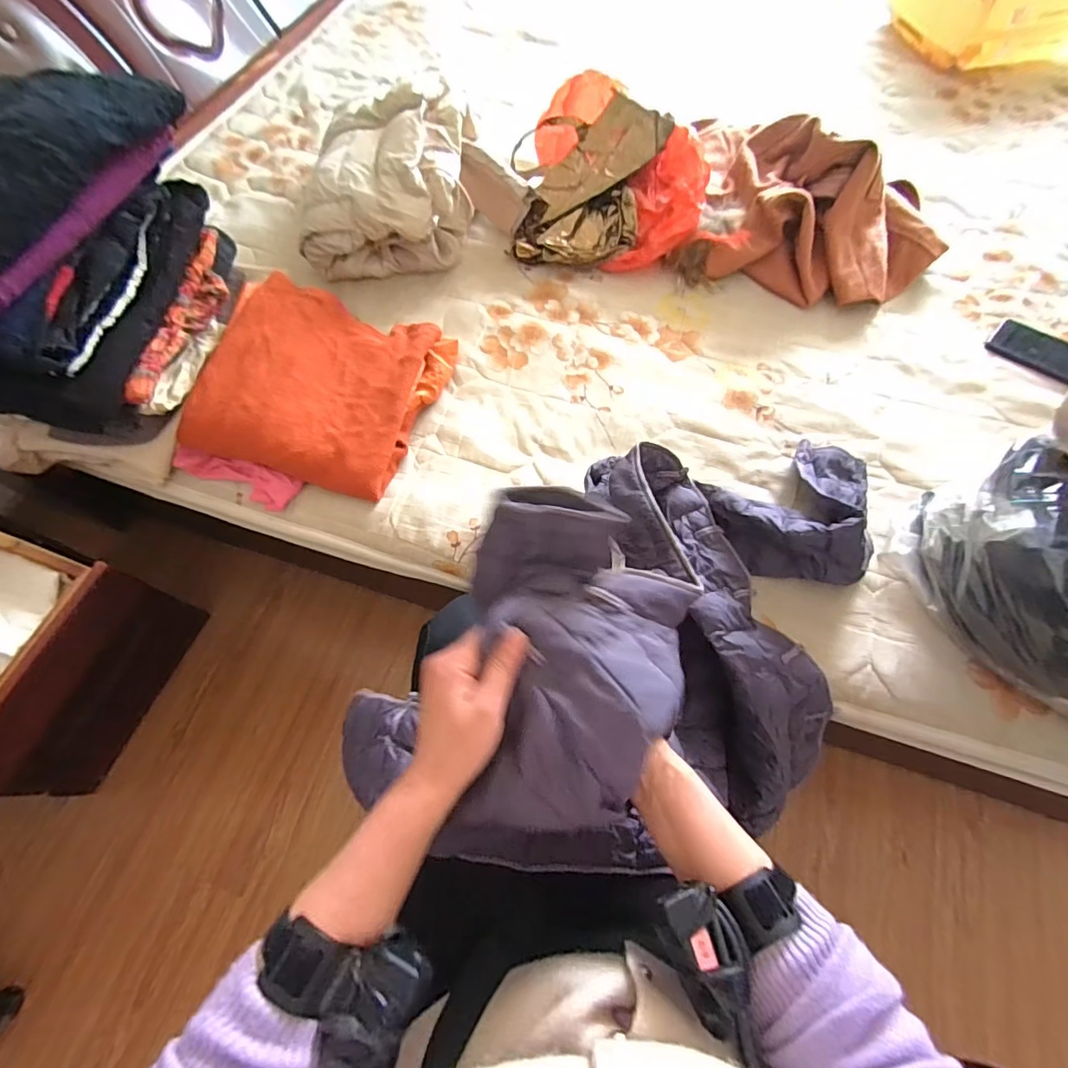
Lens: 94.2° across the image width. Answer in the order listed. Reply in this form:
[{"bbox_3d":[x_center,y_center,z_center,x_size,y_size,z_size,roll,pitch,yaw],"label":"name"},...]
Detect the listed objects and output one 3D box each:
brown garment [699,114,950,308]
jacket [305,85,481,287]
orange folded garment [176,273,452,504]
[{"bbox_3d":[0.469,-0.547,0.832,0.402,0.128,0.304,15,66,8],"label":"brown garment"},{"bbox_3d":[-0.238,-0.571,0.833,0.244,0.192,0.240,3,65,3],"label":"jacket"},{"bbox_3d":[-0.301,-0.217,0.701,0.299,0.074,0.298,15,66,9],"label":"orange folded garment"}]

